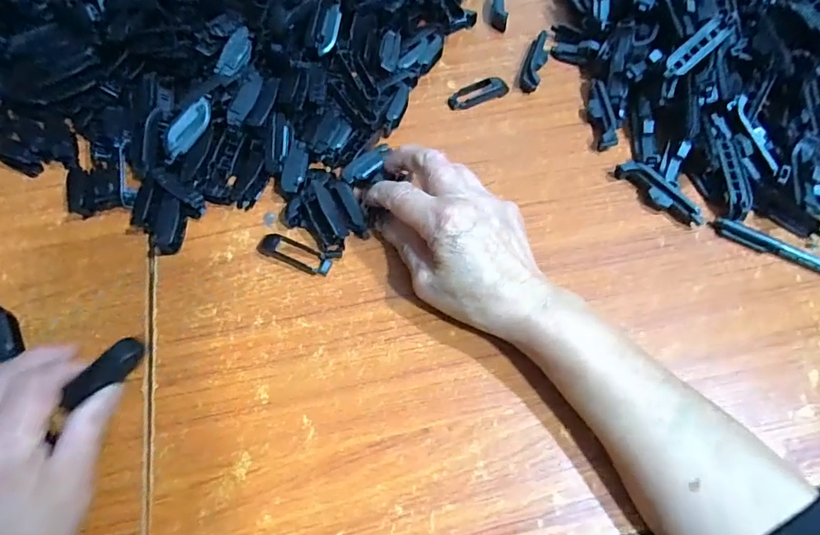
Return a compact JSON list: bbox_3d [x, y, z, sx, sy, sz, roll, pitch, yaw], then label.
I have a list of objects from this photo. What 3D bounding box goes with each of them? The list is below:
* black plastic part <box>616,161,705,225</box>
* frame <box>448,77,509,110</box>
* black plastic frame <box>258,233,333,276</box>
[{"bbox_3d":[0.197,-0.059,0.394,0.018,0.019,0.072,-30,66,-15],"label":"black plastic part"},{"bbox_3d":[0.061,-0.160,0.448,0.057,0.011,0.023,-26,65,-13],"label":"frame"},{"bbox_3d":[-0.087,-0.011,0.372,0.059,0.008,0.019,22,64,11],"label":"black plastic frame"}]

